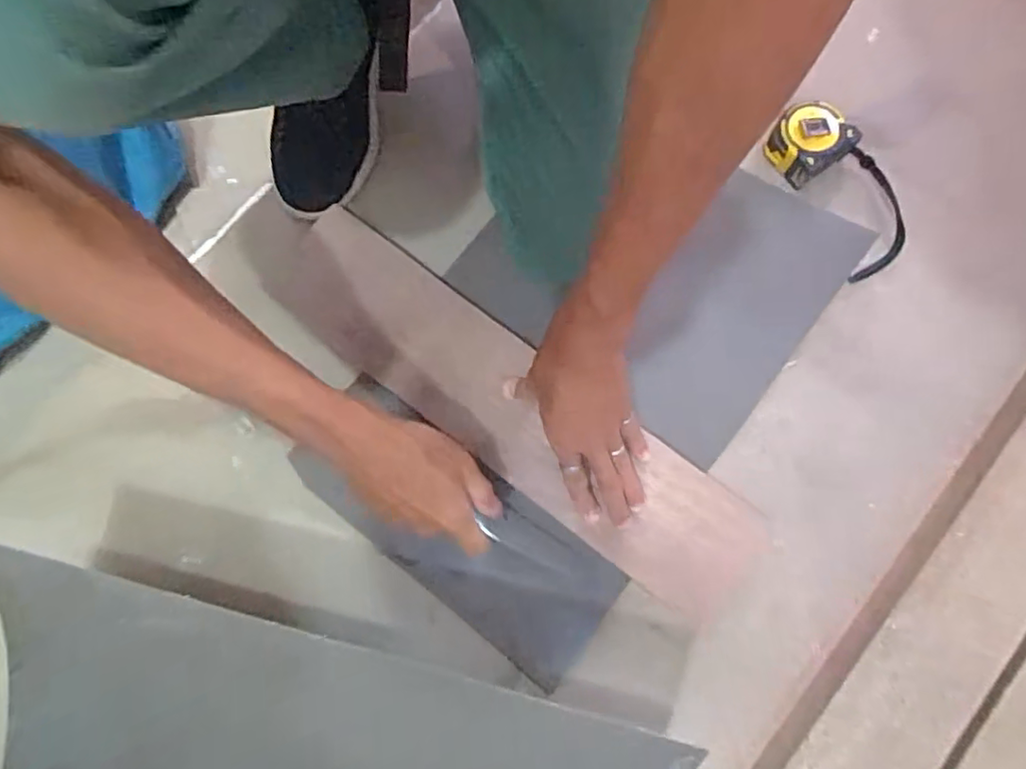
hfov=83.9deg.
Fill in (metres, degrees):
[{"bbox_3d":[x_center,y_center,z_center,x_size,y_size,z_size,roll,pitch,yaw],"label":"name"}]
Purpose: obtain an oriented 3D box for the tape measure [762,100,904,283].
[{"bbox_3d":[0.310,-0.189,0.536,0.094,0.060,0.166,-31,78,-6],"label":"tape measure"}]

